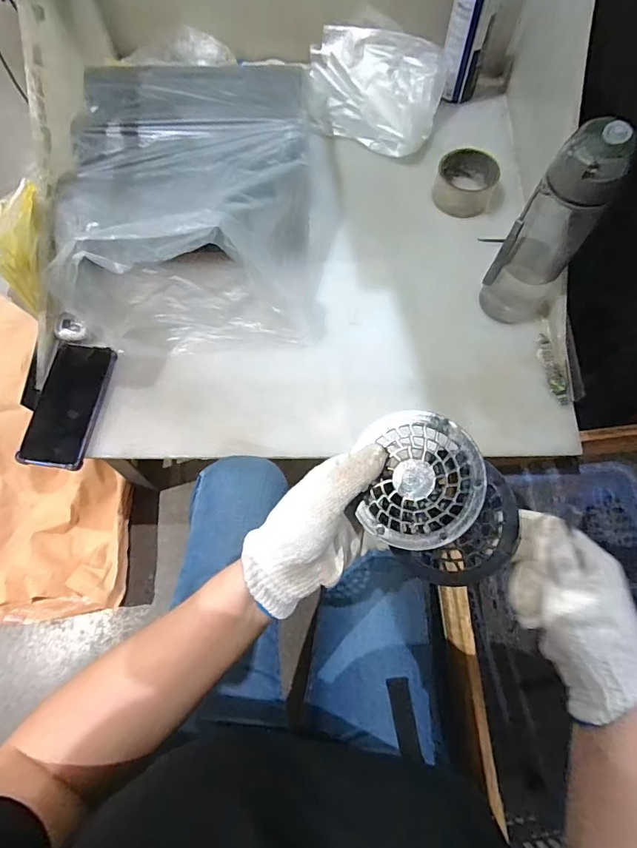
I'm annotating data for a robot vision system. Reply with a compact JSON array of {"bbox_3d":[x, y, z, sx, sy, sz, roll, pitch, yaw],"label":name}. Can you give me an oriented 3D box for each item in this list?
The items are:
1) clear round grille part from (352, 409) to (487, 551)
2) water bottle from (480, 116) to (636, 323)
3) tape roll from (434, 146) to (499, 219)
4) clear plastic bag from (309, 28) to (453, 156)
[{"bbox_3d":[0.075,0.040,0.327,0.086,0.012,0.098,-4,82,16],"label":"clear round grille part"},{"bbox_3d":[0.255,-0.206,0.492,0.080,0.234,0.063,29,72,9],"label":"water bottle"},{"bbox_3d":[0.215,-0.354,0.645,0.086,0.053,0.086,0,70,-1],"label":"tape roll"},{"bbox_3d":[0.081,-0.531,0.704,0.226,0.085,0.155,24,71,8],"label":"clear plastic bag"}]

